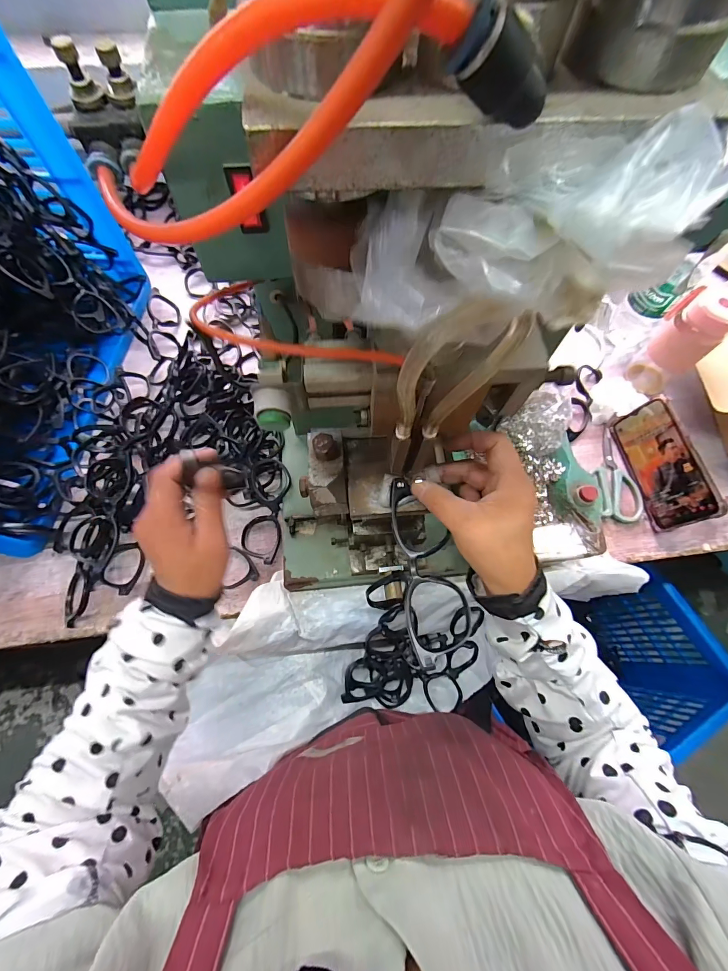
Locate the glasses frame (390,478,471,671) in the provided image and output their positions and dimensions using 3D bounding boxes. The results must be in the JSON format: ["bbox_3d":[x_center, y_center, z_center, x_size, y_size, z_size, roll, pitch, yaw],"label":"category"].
[{"bbox_3d":[0.047,0.062,0.288,0.047,0.009,0.141,-11,77,-6],"label":"glasses frame"}]

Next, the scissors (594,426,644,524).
[{"bbox_3d":[0.353,-0.018,0.516,0.057,0.009,0.139,9,68,3],"label":"scissors"}]

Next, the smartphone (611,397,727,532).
[{"bbox_3d":[0.389,-0.029,0.486,0.011,0.080,0.165,-3,69,-18],"label":"smartphone"}]

